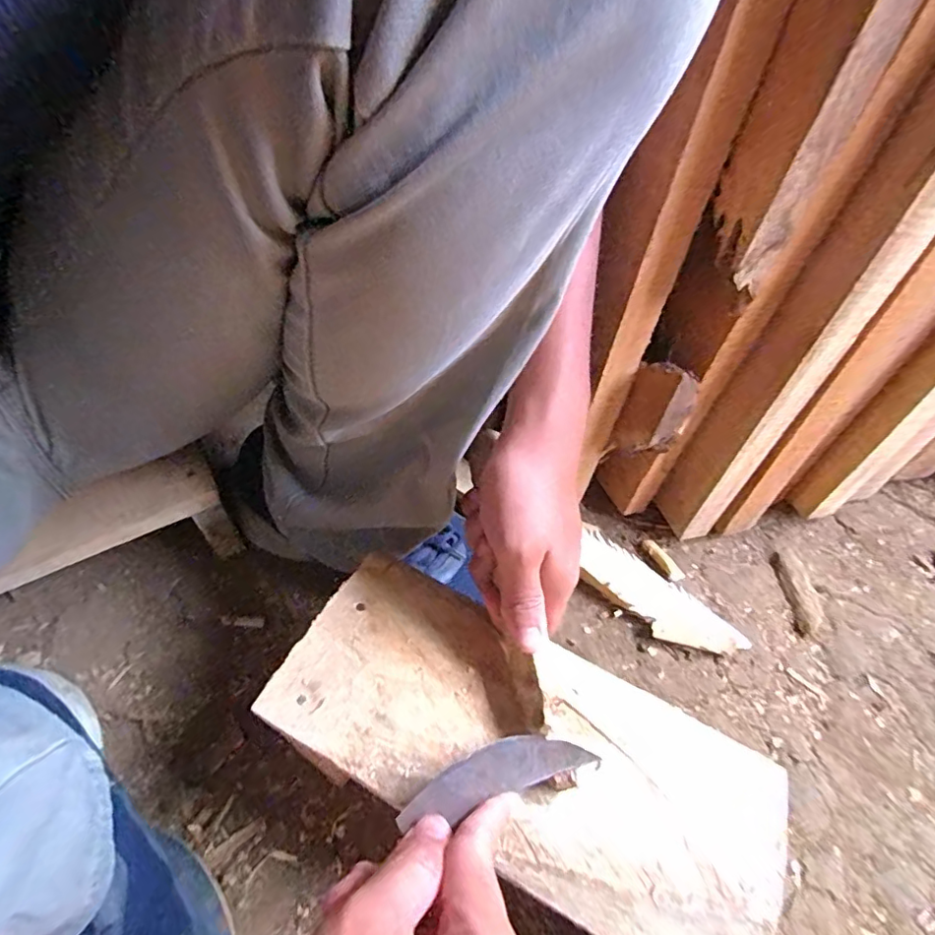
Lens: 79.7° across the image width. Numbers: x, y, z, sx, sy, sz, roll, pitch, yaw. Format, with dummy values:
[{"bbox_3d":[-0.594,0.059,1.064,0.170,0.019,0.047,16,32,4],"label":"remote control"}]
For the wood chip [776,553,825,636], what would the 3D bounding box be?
[{"bbox_3d":[0.300,0.112,0.507,0.027,0.004,0.077,-1,51,-2],"label":"wood chip"}]

